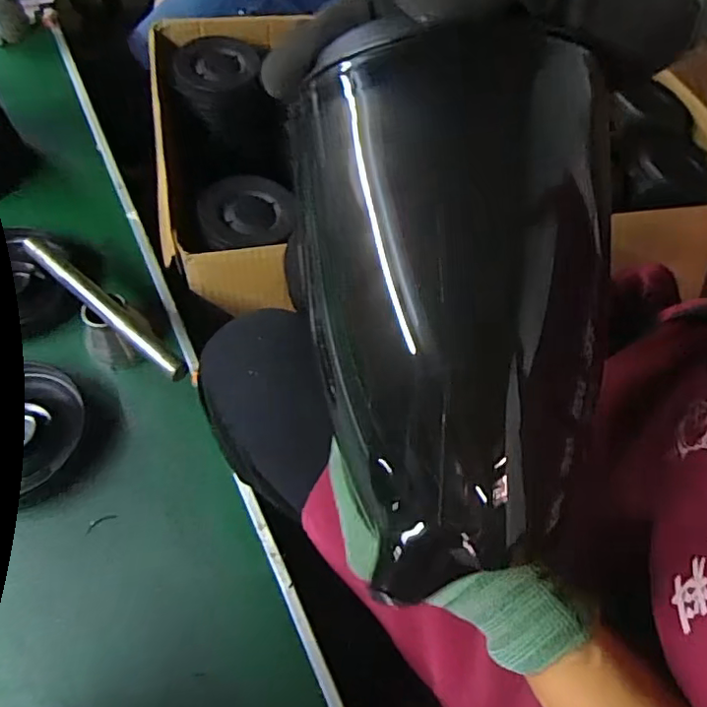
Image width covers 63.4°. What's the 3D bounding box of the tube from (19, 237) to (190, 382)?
[{"bbox_3d":[-0.215,-0.043,0.487,0.197,0.015,0.017,37,65,16],"label":"tube"}]

